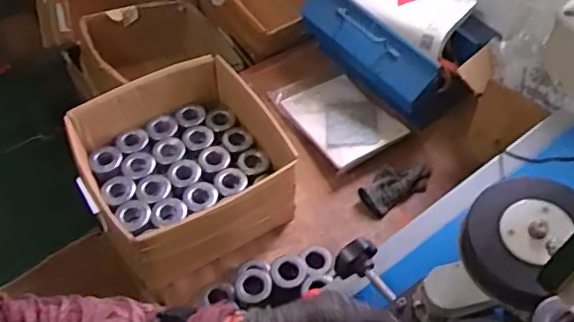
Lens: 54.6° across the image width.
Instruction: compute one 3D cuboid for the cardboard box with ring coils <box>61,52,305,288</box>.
[{"bbox_3d":[-0.183,0.002,1.029,0.346,0.158,0.335,-28,57,-19],"label":"cardboard box with ring coils"}]

